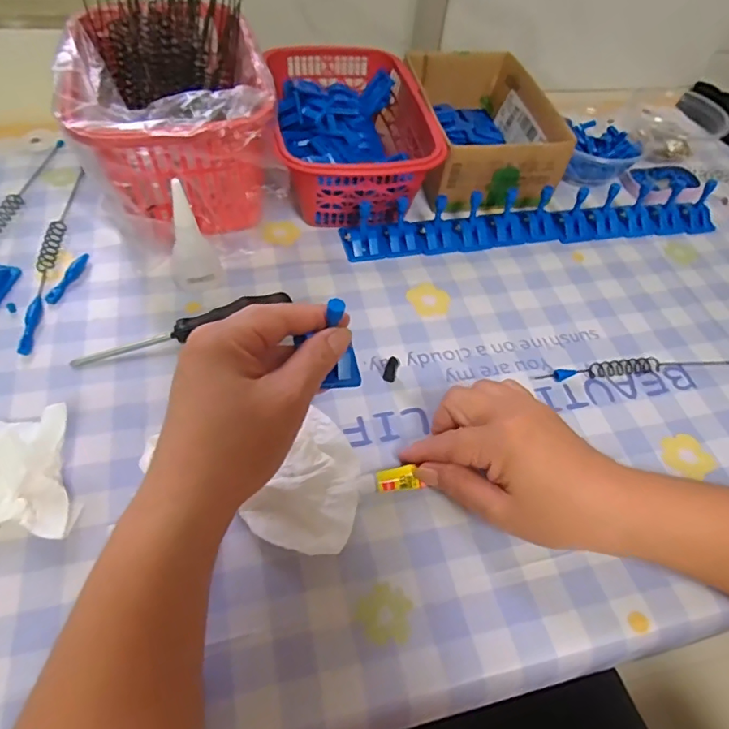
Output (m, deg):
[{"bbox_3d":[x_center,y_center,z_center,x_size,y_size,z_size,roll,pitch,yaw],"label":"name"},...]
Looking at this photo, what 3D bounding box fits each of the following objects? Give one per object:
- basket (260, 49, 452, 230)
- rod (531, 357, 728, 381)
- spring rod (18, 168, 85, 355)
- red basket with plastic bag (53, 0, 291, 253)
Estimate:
[{"bbox_3d":[-0.017,-0.226,0.492,0.141,0.073,0.208,-8,56,-11],"label":"basket"},{"bbox_3d":[0.226,0.000,0.398,0.186,0.010,0.013,-4,56,-8],"label":"rod"},{"bbox_3d":[-0.266,-0.100,0.428,0.013,0.007,0.226,-3,56,-8],"label":"spring rod"},{"bbox_3d":[-0.166,-0.220,0.449,0.153,0.117,0.236,-11,57,-13],"label":"red basket with plastic bag"}]

